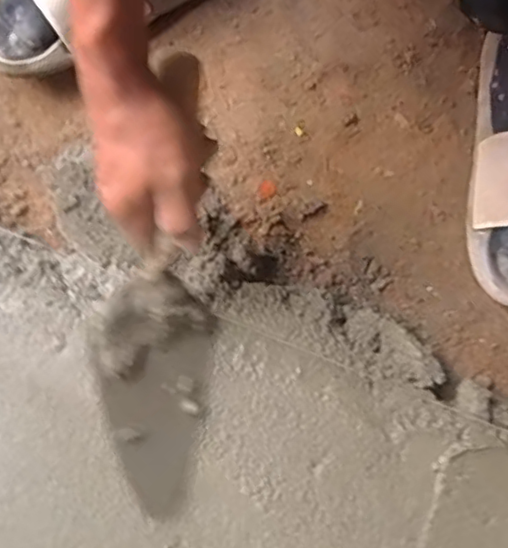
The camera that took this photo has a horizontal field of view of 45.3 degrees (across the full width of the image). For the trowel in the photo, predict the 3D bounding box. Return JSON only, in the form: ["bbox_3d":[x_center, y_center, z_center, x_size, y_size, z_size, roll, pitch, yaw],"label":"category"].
[{"bbox_3d":[-0.066,0.009,0.421,0.069,0.055,0.295,5,94,2],"label":"trowel"}]

